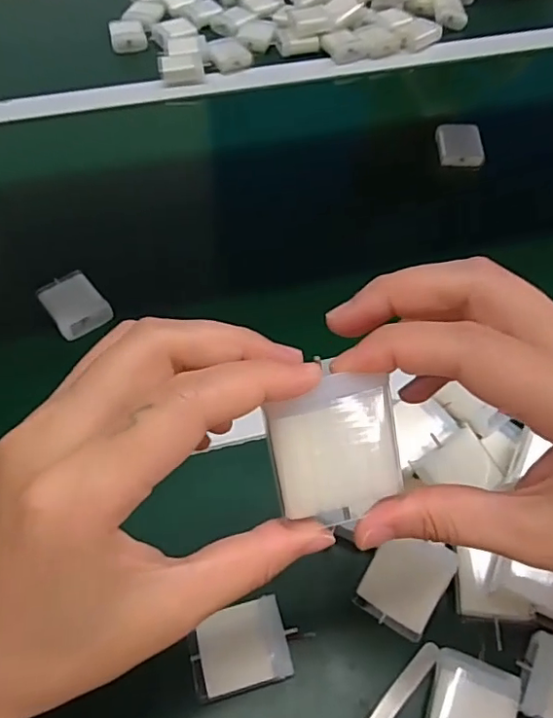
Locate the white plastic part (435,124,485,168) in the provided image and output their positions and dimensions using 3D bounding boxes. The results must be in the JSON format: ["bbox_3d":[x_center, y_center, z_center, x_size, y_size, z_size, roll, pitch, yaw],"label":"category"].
[{"bbox_3d":[0.186,-0.219,0.572,0.045,0.014,0.058,1,56,1],"label":"white plastic part"}]

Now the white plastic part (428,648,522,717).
[{"bbox_3d":[0.100,0.183,0.290,0.041,0.018,0.051,18,58,13],"label":"white plastic part"}]

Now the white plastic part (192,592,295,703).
[{"bbox_3d":[-0.019,0.159,0.307,0.051,0.023,0.040,-14,57,-9],"label":"white plastic part"}]

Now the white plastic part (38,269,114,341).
[{"bbox_3d":[-0.163,-0.044,0.454,0.042,0.015,0.054,-32,61,-20],"label":"white plastic part"}]

